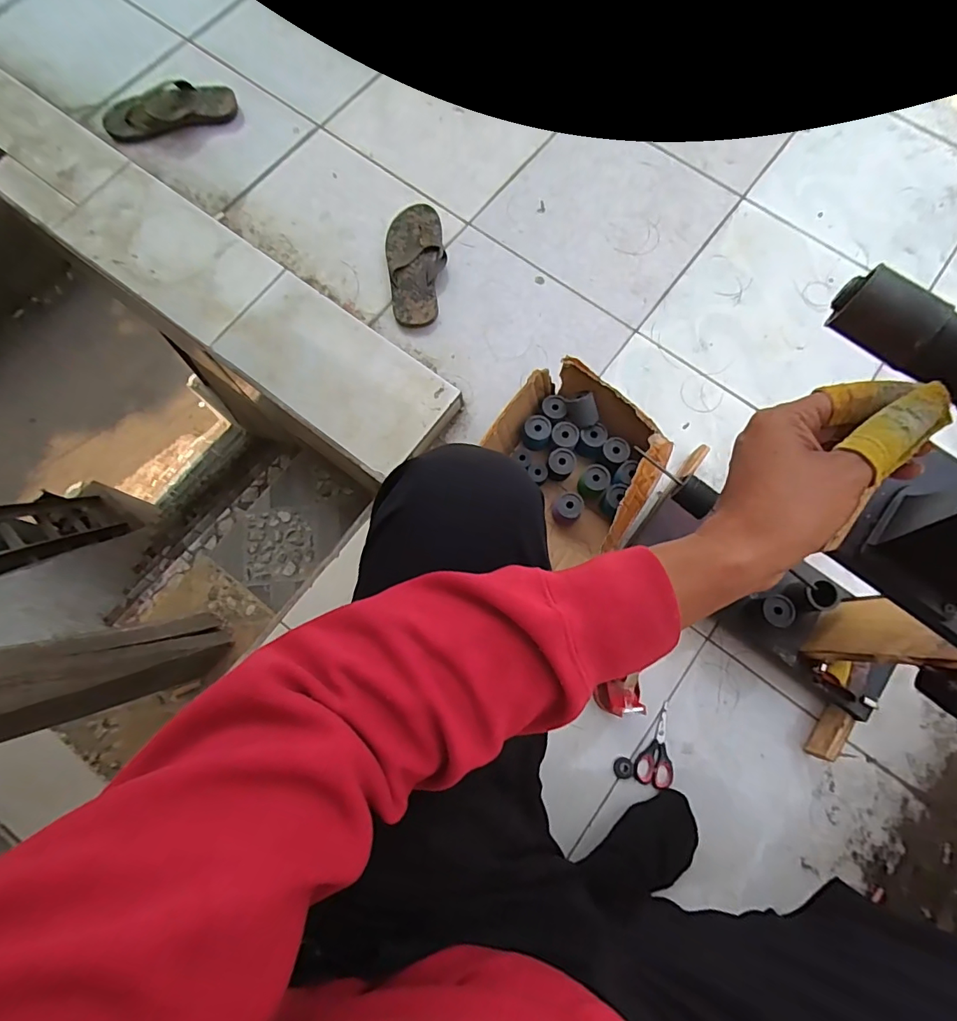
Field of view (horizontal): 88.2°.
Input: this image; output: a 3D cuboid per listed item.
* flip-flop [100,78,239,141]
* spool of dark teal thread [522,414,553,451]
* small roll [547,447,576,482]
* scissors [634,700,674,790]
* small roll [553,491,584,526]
[{"bbox_3d":[-0.644,-0.837,1.034,0.264,0.040,0.093,-18,77,-5],"label":"flip-flop"},{"bbox_3d":[0.098,-0.130,0.832,0.046,0.041,0.049,0,76,0],"label":"spool of dark teal thread"},{"bbox_3d":[0.137,-0.076,0.827,0.046,0.052,0.042,0,76,0],"label":"small roll"},{"bbox_3d":[0.271,0.352,0.745,0.055,0.004,0.119,14,76,3],"label":"scissors"},{"bbox_3d":[0.146,-0.001,0.814,0.044,0.055,0.044,0,76,0],"label":"small roll"}]

